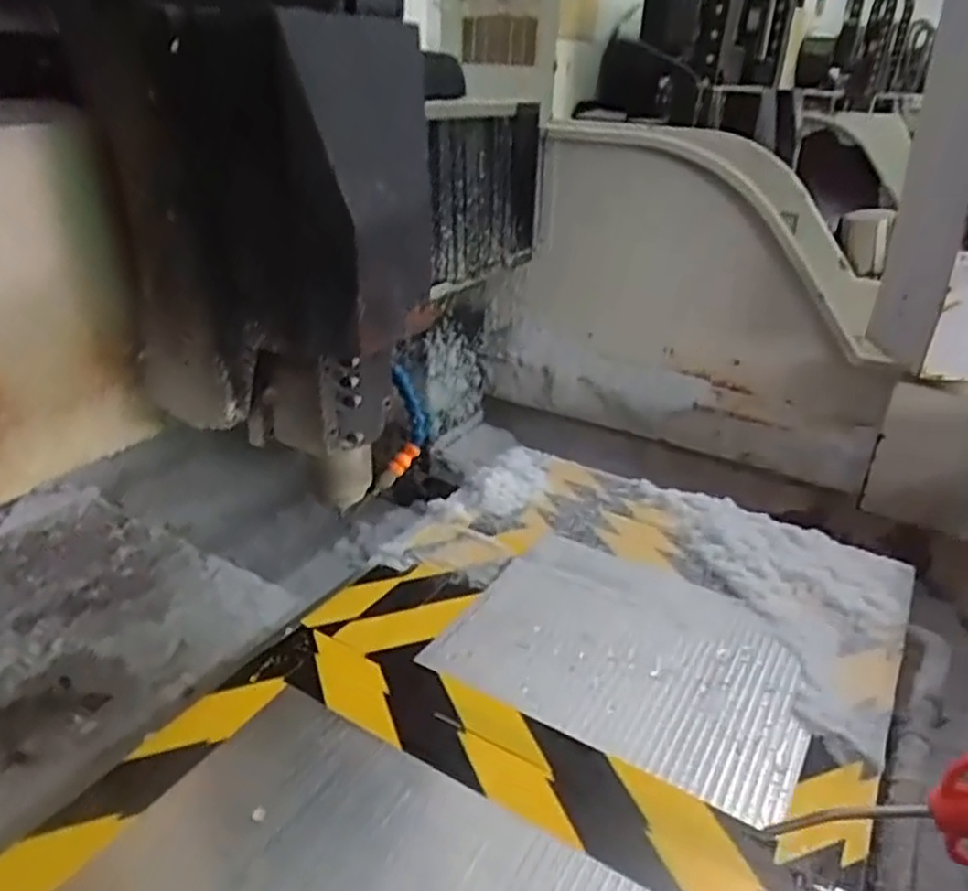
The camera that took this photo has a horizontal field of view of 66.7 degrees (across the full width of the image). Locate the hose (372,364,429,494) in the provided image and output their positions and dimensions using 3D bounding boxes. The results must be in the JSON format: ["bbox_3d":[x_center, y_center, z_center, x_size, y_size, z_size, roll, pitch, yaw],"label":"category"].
[{"bbox_3d":[-0.076,-0.015,0.709,0.045,0.122,0.017,6,-4,8],"label":"hose"}]

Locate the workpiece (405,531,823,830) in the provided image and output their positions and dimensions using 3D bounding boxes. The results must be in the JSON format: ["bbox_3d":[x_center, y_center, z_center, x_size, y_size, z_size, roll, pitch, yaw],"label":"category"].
[{"bbox_3d":[0.135,0.188,0.682,0.310,0.009,0.241,18,32,26],"label":"workpiece"}]

